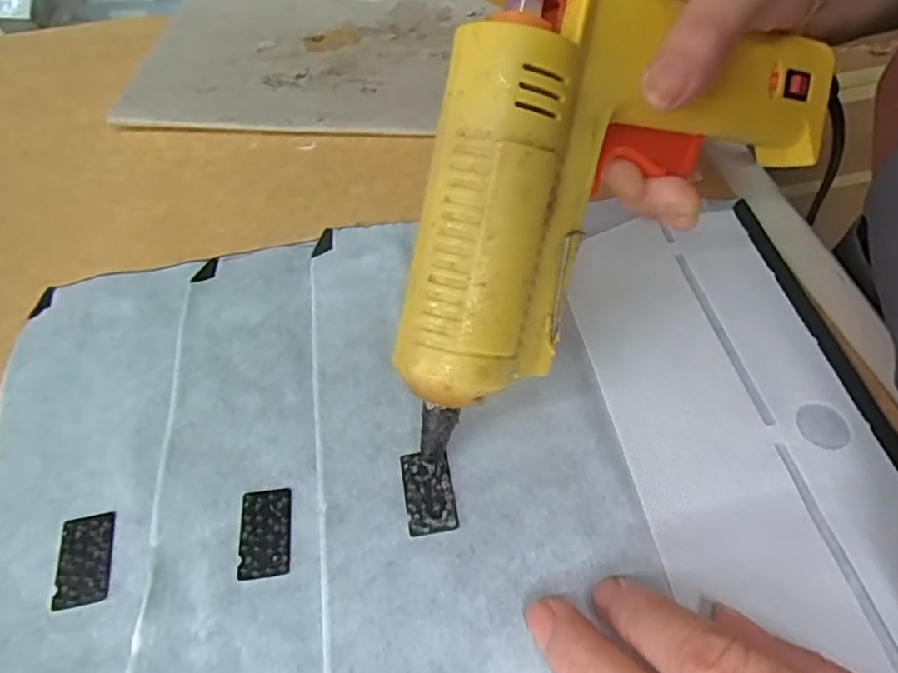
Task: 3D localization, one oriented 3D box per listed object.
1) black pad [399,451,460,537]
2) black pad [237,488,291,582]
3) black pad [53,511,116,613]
[{"bbox_3d":[-0.007,0.051,0.205,0.016,0.005,0.028,-8,53,-5],"label":"black pad"},{"bbox_3d":[-0.060,0.062,0.199,0.016,0.004,0.029,-7,53,-5],"label":"black pad"},{"bbox_3d":[-0.116,0.070,0.195,0.015,0.004,0.029,-11,53,-7],"label":"black pad"}]

